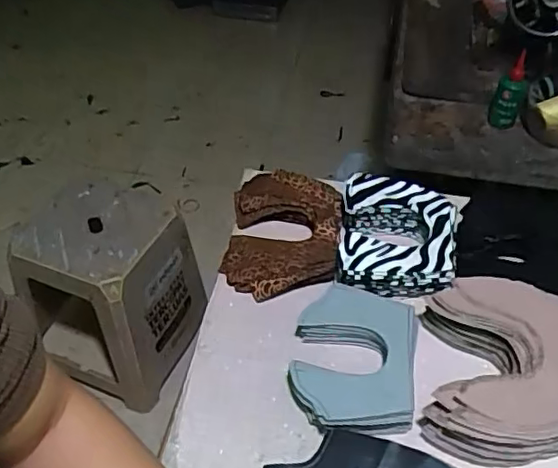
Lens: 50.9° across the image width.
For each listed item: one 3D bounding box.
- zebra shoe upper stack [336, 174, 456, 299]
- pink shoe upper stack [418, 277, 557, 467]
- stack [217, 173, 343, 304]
[{"bbox_3d":[0.142,0.006,0.699,0.138,0.058,0.150,7,45,8],"label":"zebra shoe upper stack"},{"bbox_3d":[0.238,0.131,0.575,0.182,0.059,0.180,9,46,8],"label":"pink shoe upper stack"},{"bbox_3d":[0.005,-0.003,0.728,0.137,0.039,0.184,5,46,4],"label":"stack"}]

